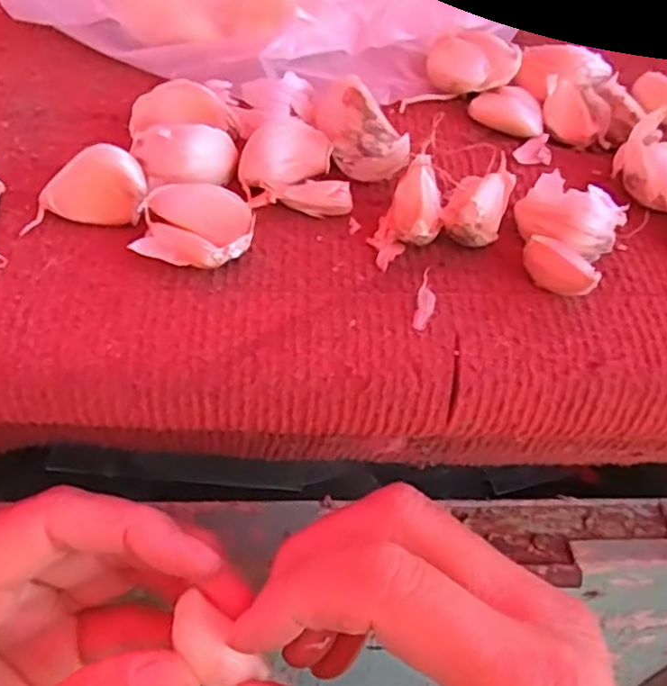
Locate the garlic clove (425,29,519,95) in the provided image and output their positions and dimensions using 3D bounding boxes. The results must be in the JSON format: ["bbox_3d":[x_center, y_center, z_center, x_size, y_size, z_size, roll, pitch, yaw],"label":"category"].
[{"bbox_3d":[0.053,-0.106,0.266,0.033,0.020,0.022,10,46,3],"label":"garlic clove"}]

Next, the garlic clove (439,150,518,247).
[{"bbox_3d":[0.046,-0.044,0.216,0.017,0.022,0.035,18,47,10],"label":"garlic clove"}]

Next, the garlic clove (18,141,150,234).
[{"bbox_3d":[-0.075,-0.046,0.208,0.035,0.018,0.016,-4,47,-10],"label":"garlic clove"}]

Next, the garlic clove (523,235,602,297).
[{"bbox_3d":[0.067,-0.021,0.205,0.008,0.013,0.023,-33,58,-32],"label":"garlic clove"}]

